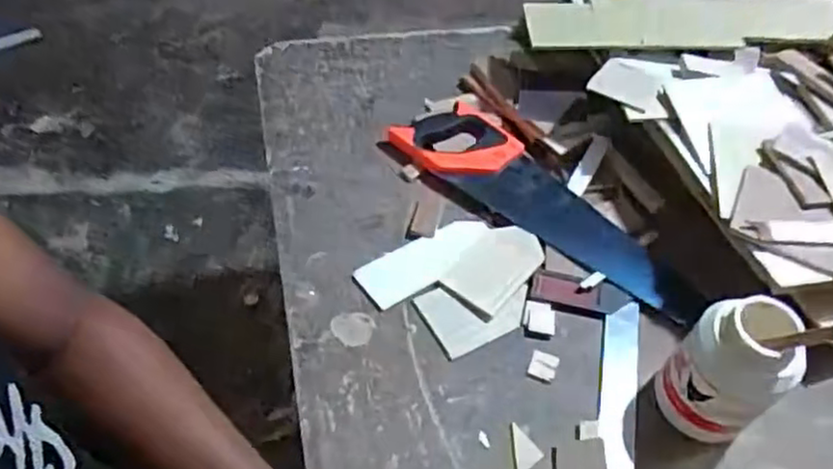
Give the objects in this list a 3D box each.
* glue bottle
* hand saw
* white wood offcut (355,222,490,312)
[{"bbox_3d":[0.297,0.132,0.670,0.092,0.146,0.095,2,52,-3],"label":"glue bottle"},{"bbox_3d":[0.161,-0.035,0.871,0.425,0.025,0.118,38,59,22],"label":"hand saw"},{"bbox_3d":[0.013,0.031,0.822,0.167,0.010,0.065,-24,58,-21],"label":"white wood offcut"}]

